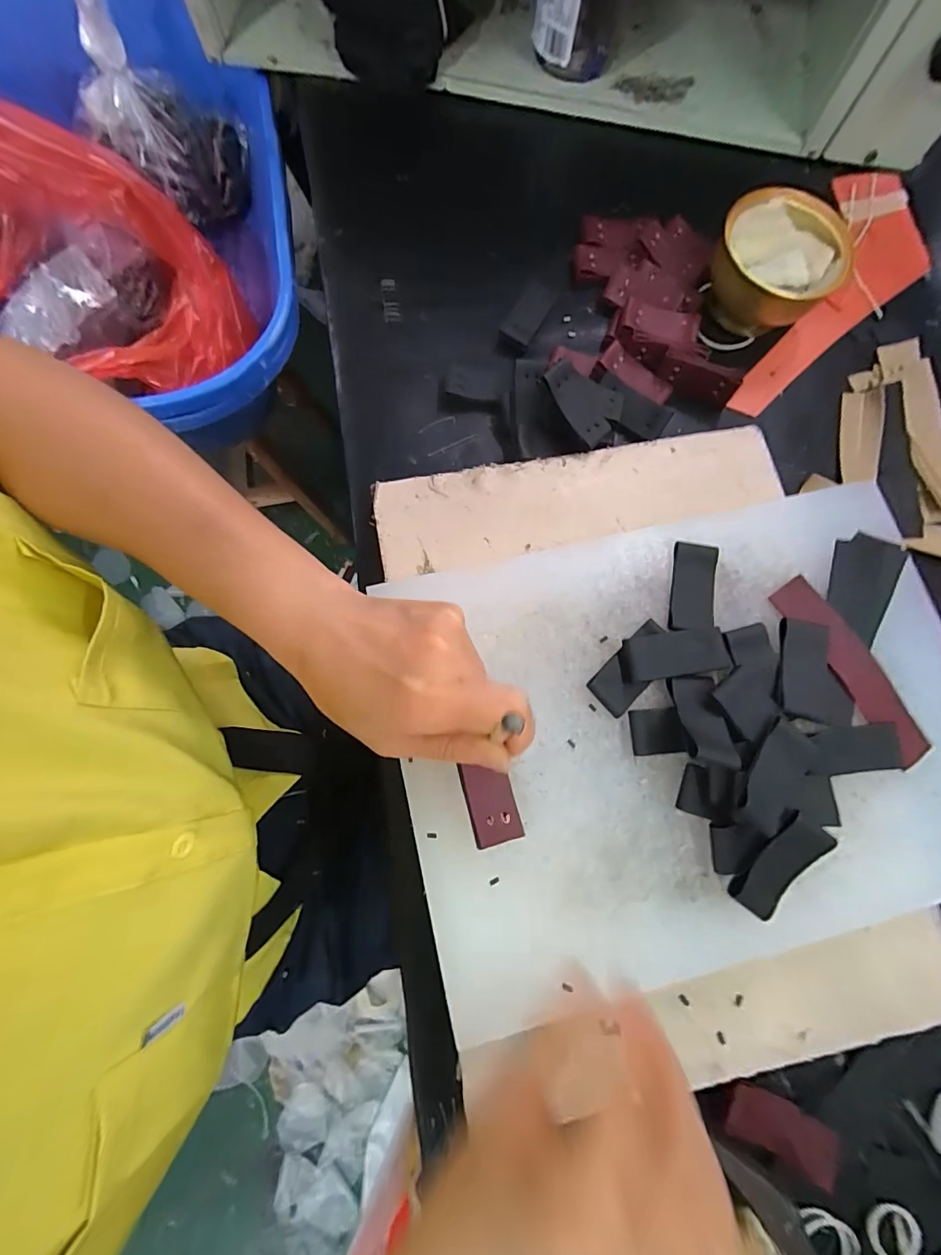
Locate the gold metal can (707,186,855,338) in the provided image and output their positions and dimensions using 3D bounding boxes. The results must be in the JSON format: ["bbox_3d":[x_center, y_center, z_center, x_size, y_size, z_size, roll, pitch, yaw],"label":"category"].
[{"bbox_3d":[0.240,-0.287,0.364,0.095,0.050,0.090,0,77,-2],"label":"gold metal can"}]

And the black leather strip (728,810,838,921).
[{"bbox_3d":[0.168,0.129,0.247,0.031,0.005,0.058,37,93,-11],"label":"black leather strip"}]

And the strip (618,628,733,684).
[{"bbox_3d":[0.122,0.017,0.276,0.062,0.008,0.026,-8,77,-3],"label":"strip"}]

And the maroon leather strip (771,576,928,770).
[{"bbox_3d":[0.238,0.025,0.283,0.031,0.011,0.125,-34,80,-9],"label":"maroon leather strip"}]

